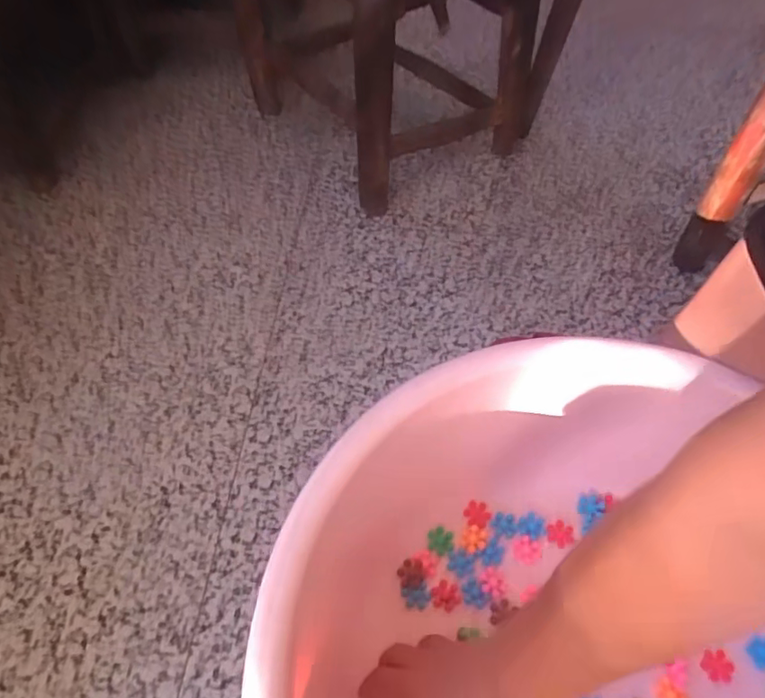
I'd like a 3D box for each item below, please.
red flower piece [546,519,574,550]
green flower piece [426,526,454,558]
[{"bbox_3d":[0.168,0.173,0.538,0.027,0.006,0.023,11,52,8],"label":"red flower piece"},{"bbox_3d":[0.053,0.178,0.532,0.025,0.006,0.025,1,51,-1],"label":"green flower piece"}]

